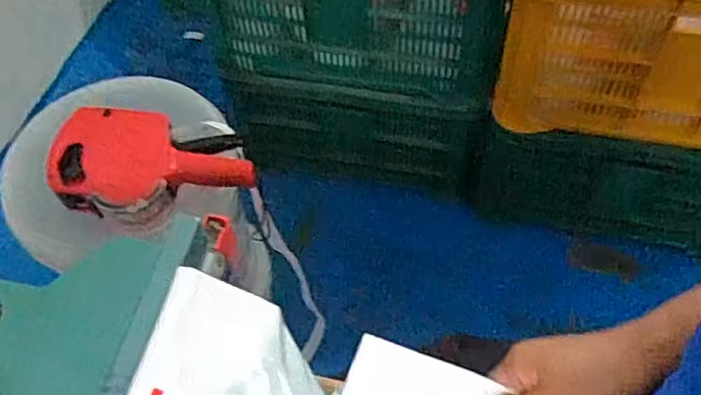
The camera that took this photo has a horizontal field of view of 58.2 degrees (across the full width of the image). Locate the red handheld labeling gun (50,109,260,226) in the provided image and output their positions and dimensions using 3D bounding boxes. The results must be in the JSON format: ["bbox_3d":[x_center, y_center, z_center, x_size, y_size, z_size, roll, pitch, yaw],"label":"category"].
[{"bbox_3d":[-0.216,-0.034,0.696,0.219,0.048,0.134,5,56,7],"label":"red handheld labeling gun"}]

